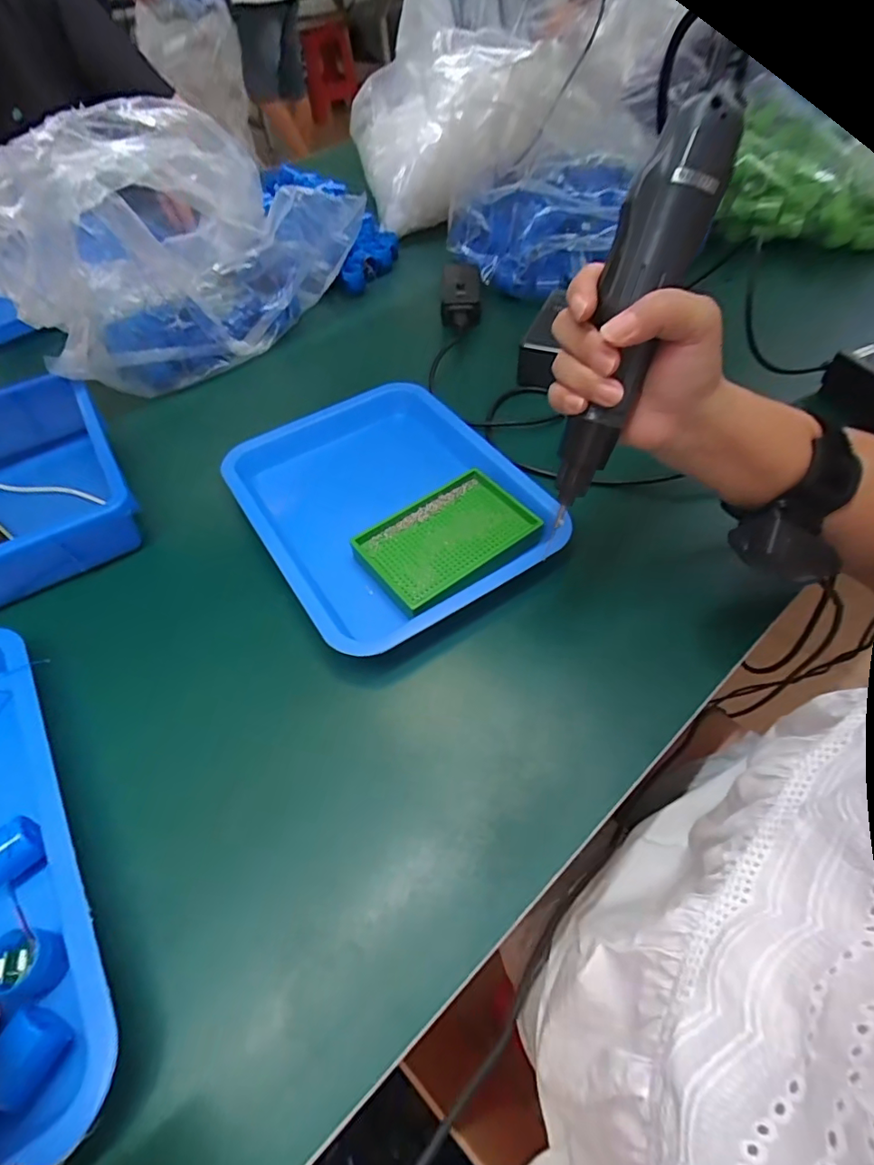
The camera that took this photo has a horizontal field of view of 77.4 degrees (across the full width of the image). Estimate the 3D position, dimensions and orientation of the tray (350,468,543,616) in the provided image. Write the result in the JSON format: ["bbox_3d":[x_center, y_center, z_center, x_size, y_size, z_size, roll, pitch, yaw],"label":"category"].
[{"bbox_3d":[0.009,-0.040,0.456,0.140,0.011,0.095,-34,58,-20],"label":"tray"}]

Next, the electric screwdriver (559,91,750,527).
[{"bbox_3d":[0.105,-0.140,0.303,0.039,0.212,0.030,25,26,21],"label":"electric screwdriver"}]

